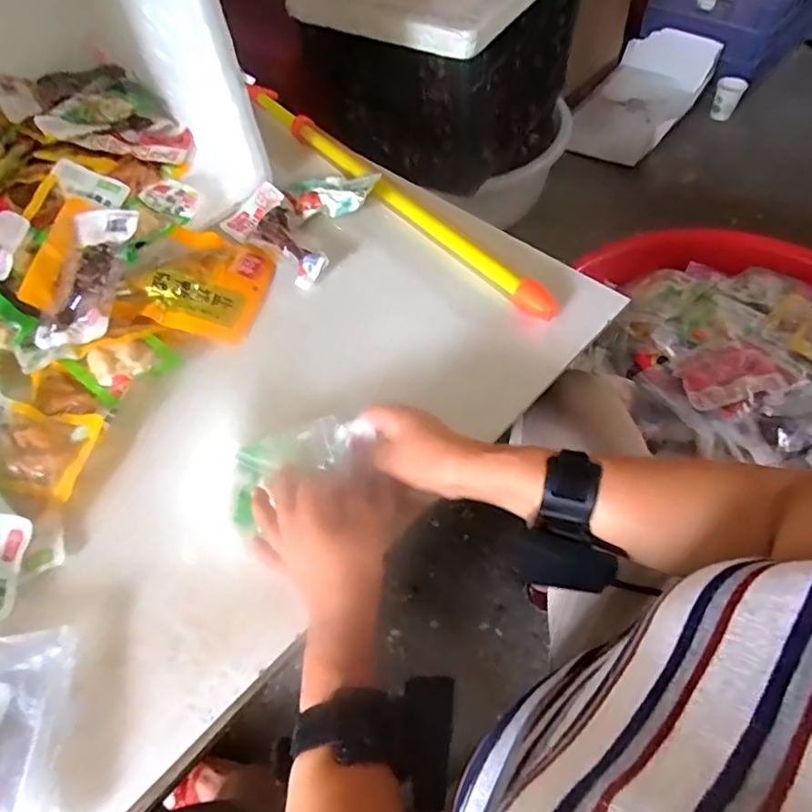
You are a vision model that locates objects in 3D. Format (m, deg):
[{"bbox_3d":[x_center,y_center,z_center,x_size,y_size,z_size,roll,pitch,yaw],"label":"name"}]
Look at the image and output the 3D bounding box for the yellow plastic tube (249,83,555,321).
[{"bbox_3d":[-0.040,-0.276,0.680,0.028,0.026,0.580,-34,60,-17],"label":"yellow plastic tube"}]

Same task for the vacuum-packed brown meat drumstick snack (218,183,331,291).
[{"bbox_3d":[-0.143,-0.201,0.640,0.072,0.025,0.167,-40,62,-20],"label":"vacuum-packed brown meat drumstick snack"}]

